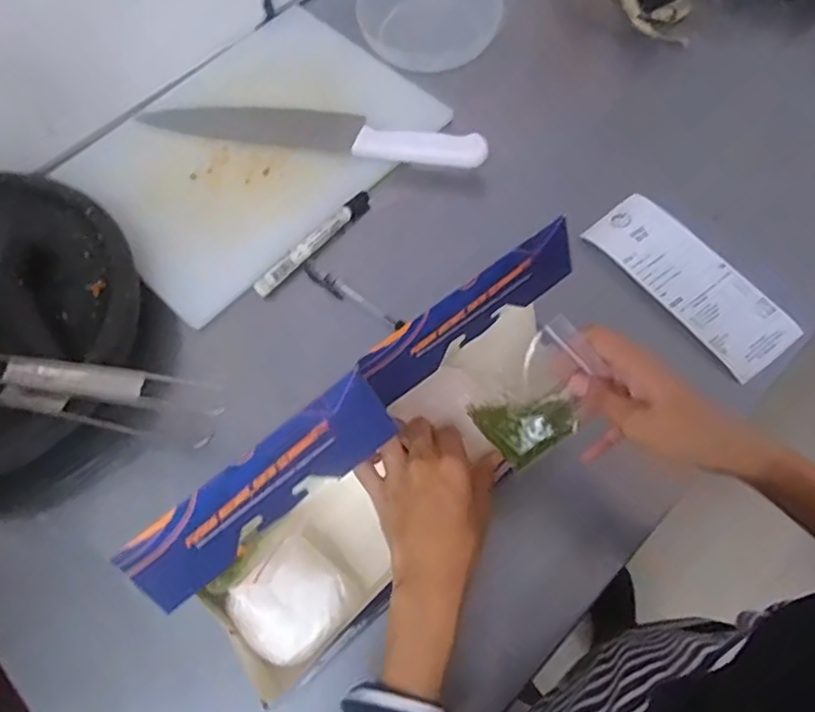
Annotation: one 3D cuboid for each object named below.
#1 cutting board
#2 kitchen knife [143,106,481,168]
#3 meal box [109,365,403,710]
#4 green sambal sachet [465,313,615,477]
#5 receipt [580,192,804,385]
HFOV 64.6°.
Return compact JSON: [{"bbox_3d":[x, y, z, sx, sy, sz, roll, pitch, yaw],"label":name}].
[{"bbox_3d":[-0.164,-0.221,0.678,0.263,0.020,0.344,40,71,18],"label":"cutting board"},{"bbox_3d":[-0.098,-0.236,0.649,0.356,0.027,0.051,12,67,8],"label":"kitchen knife"},{"bbox_3d":[-0.061,0.125,0.429,0.167,0.157,0.099,-37,69,-13],"label":"meal box"},{"bbox_3d":[0.087,0.028,0.424,0.094,0.008,0.063,-44,85,22],"label":"green sambal sachet"},{"bbox_3d":[0.253,-0.070,0.580,0.075,0.013,0.195,-36,69,-13],"label":"receipt"}]

